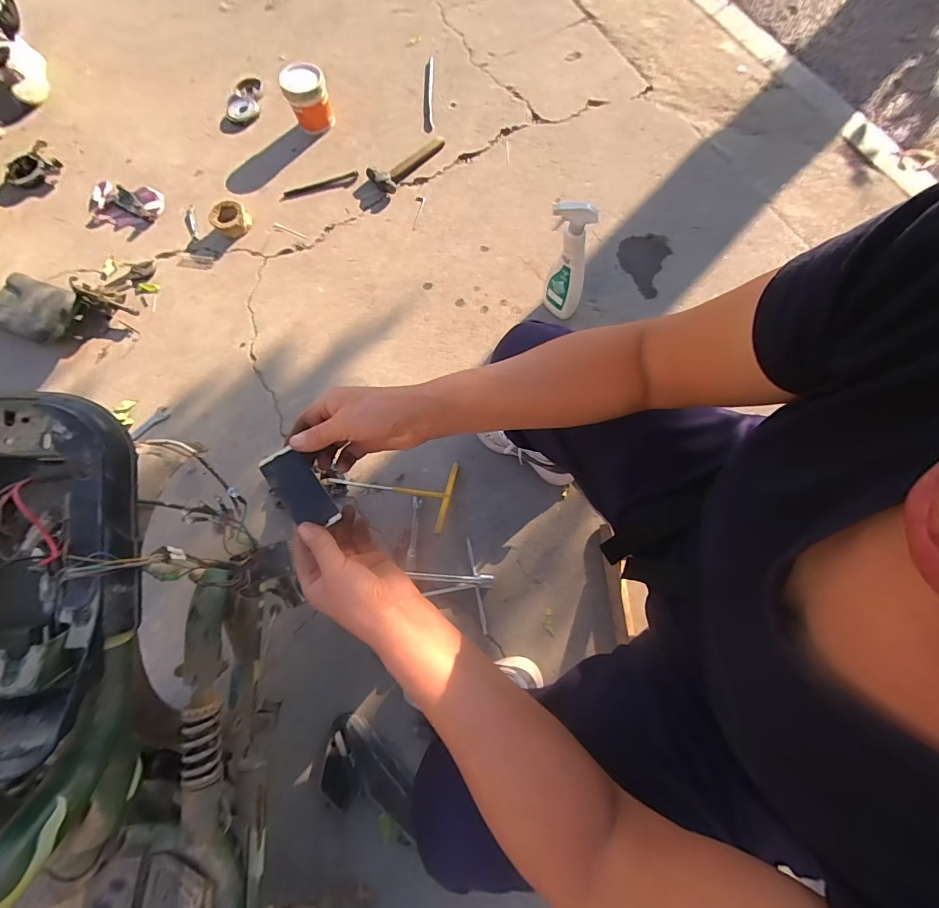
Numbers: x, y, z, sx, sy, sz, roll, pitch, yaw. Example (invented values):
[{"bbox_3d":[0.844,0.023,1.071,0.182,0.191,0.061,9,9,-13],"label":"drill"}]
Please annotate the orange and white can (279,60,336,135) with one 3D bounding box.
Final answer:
[{"bbox_3d":[-0.476,-1.050,1.200,0.118,0.128,0.117,-1,74,5],"label":"orange and white can"}]

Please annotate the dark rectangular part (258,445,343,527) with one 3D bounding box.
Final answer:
[{"bbox_3d":[-0.155,0.033,0.375,0.037,0.007,0.079,-34,88,-33],"label":"dark rectangular part"}]

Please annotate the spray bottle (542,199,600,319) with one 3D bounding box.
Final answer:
[{"bbox_3d":[0.215,-0.412,0.907,0.088,0.306,0.061,4,75,7],"label":"spray bottle"}]

